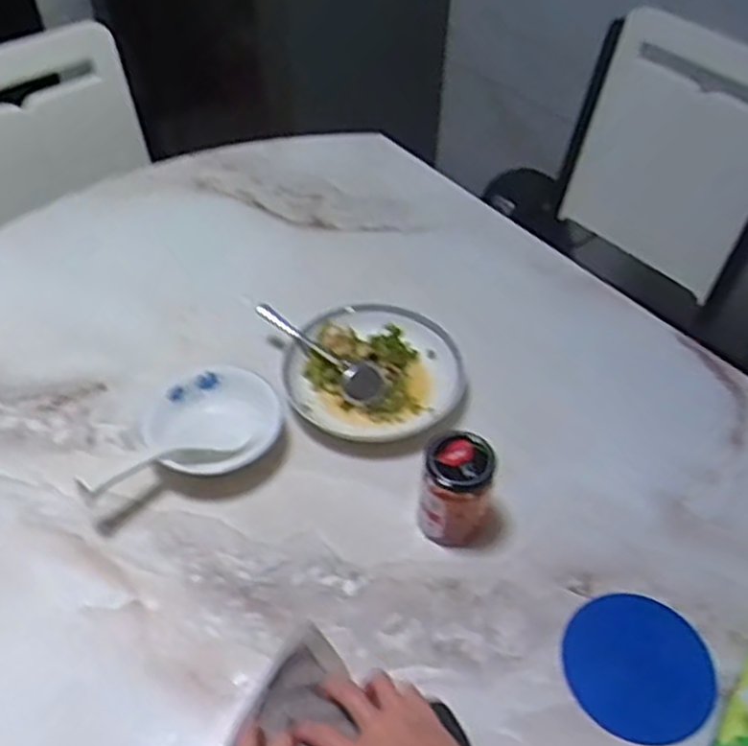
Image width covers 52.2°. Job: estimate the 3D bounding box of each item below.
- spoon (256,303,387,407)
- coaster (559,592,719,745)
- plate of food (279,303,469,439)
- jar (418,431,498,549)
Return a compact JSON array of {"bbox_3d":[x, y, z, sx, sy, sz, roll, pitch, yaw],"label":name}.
[{"bbox_3d":[-0.062,-0.027,0.870,0.179,0.020,0.050,36,55,10],"label":"spoon"},{"bbox_3d":[0.231,0.253,0.665,0.123,0.009,0.124,1,48,-1],"label":"coaster"},{"bbox_3d":[0.002,-0.002,0.863,0.191,0.038,0.176,1,48,-1],"label":"plate of food"},{"bbox_3d":[0.077,0.109,0.719,0.061,0.099,0.060,1,48,-1],"label":"jar"}]

